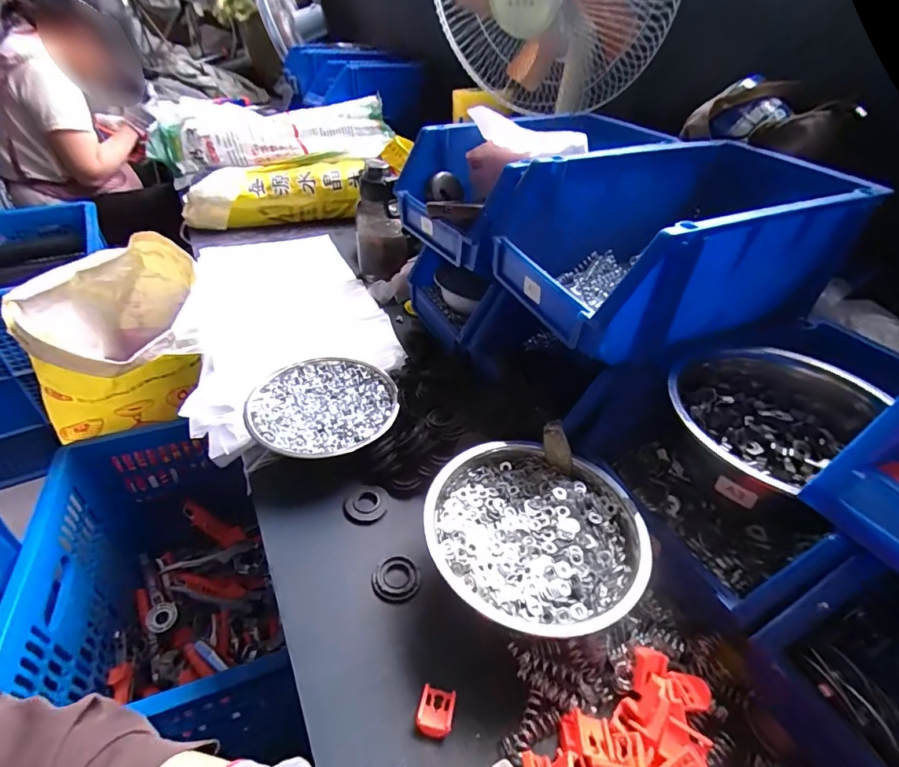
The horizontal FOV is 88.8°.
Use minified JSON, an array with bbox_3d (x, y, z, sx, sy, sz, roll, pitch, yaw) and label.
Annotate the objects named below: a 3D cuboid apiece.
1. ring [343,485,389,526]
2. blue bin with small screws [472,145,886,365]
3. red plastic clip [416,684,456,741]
[{"bbox_3d":[-0.087,0.128,0.484,0.047,0.004,0.043,2,39,-1],"label":"ring"},{"bbox_3d":[0.251,-0.163,0.511,0.370,0.133,0.213,-15,42,-21],"label":"blue bin with small screws"},{"bbox_3d":[-0.010,0.242,0.339,0.025,0.008,0.031,9,39,8],"label":"red plastic clip"}]

